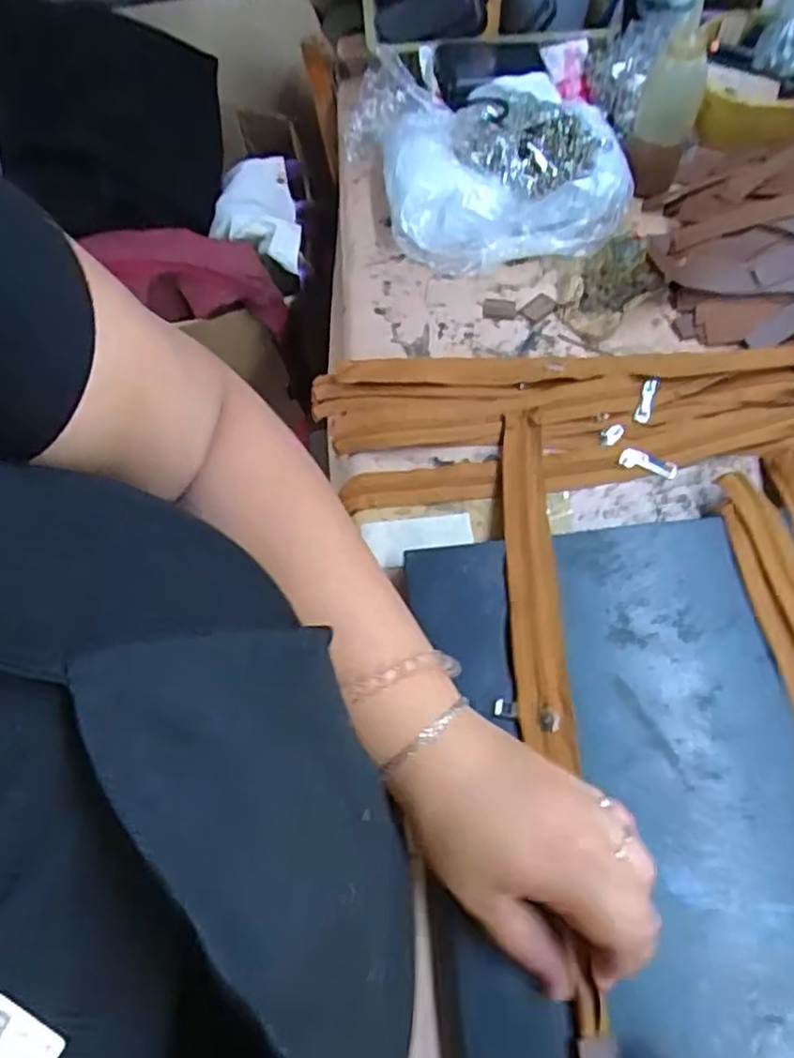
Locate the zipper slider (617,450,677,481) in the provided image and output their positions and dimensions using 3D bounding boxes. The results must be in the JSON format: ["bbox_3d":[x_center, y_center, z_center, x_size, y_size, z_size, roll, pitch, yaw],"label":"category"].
[{"bbox_3d":[0.182,-0.047,0.492,0.041,0.004,0.014,17,84,4],"label":"zipper slider"}]

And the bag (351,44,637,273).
[{"bbox_3d":[0.079,-0.315,0.598,0.241,0.076,0.176,0,61,-1],"label":"bag"}]

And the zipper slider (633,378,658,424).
[{"bbox_3d":[0.187,-0.097,0.513,0.011,0.004,0.037,18,80,11],"label":"zipper slider"}]

